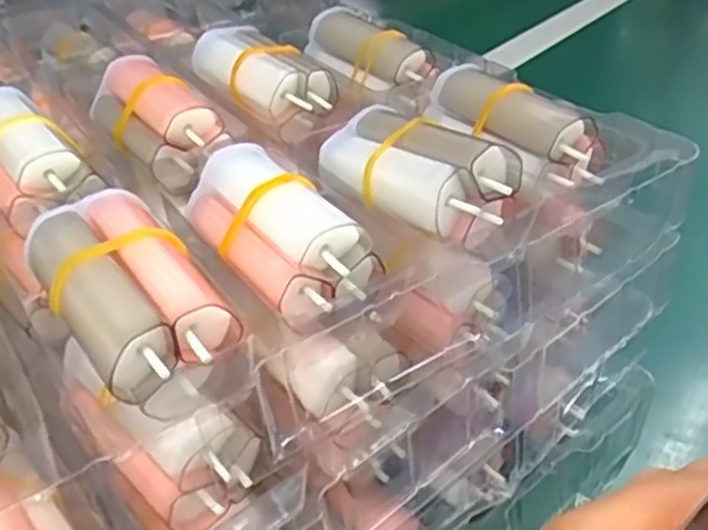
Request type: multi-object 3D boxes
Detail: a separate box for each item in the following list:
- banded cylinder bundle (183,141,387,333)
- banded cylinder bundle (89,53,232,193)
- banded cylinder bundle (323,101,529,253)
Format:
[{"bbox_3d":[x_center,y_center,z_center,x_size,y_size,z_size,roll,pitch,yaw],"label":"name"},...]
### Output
[{"bbox_3d":[-0.025,-0.012,0.213,0.032,0.026,0.065,-29,46,-32],"label":"banded cylinder bundle"},{"bbox_3d":[-0.078,-0.057,0.276,0.031,0.027,0.067,-25,43,-33],"label":"banded cylinder bundle"},{"bbox_3d":[0.017,-0.032,0.226,0.027,0.026,0.070,-24,43,-27],"label":"banded cylinder bundle"}]

